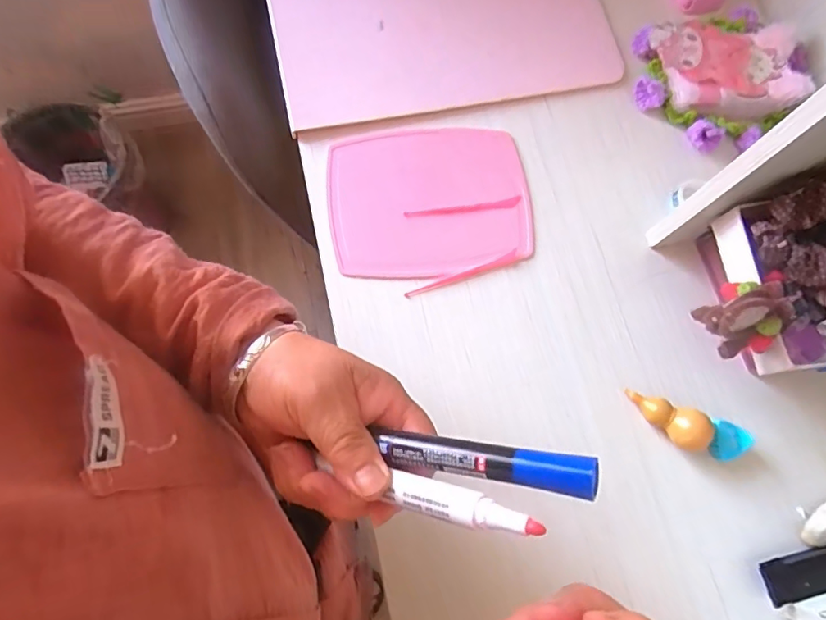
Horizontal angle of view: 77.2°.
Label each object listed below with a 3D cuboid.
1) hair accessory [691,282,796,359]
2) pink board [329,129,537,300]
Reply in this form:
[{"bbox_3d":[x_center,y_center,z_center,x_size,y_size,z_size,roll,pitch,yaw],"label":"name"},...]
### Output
[{"bbox_3d":[0.223,0.006,0.351,0.057,0.044,0.046,-9,76,-6],"label":"hair accessory"},{"bbox_3d":[0.016,-0.092,0.452,0.171,0.008,0.142,-9,76,-6],"label":"pink board"}]

